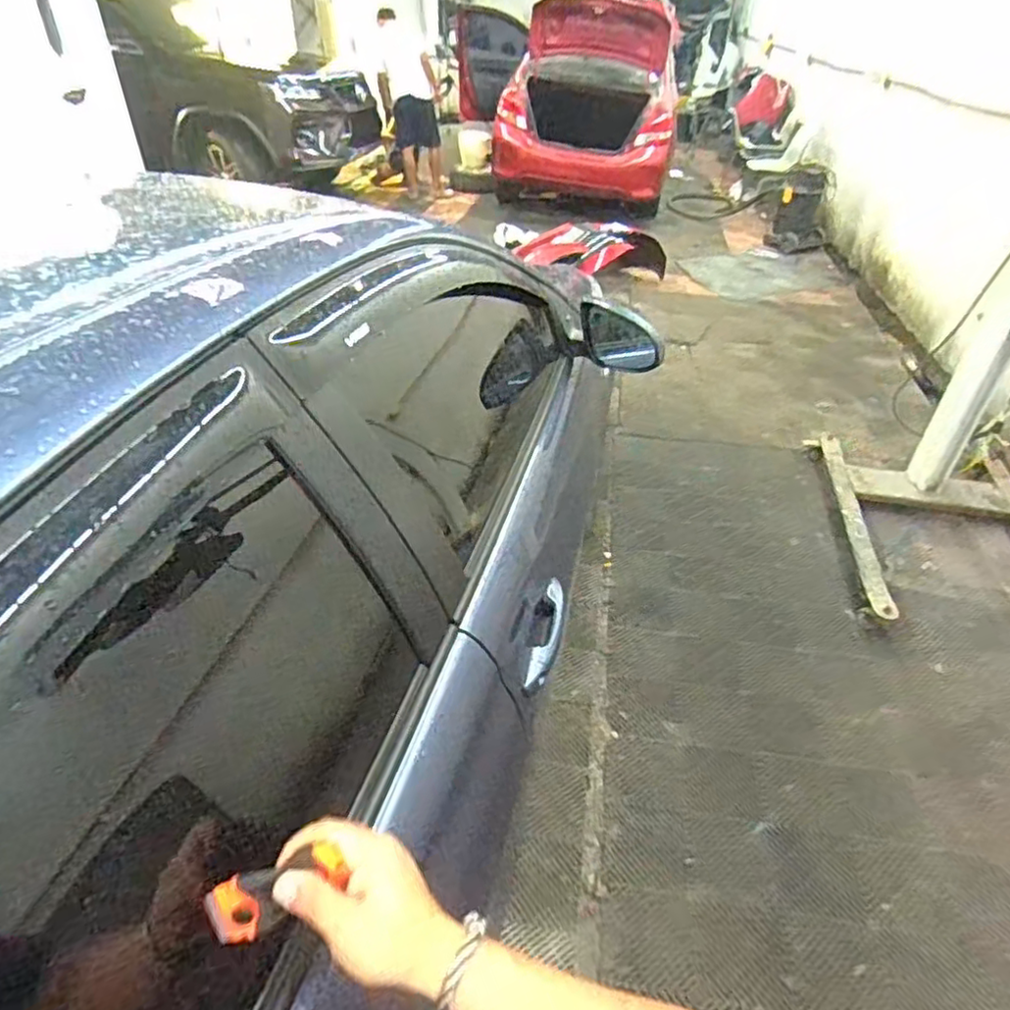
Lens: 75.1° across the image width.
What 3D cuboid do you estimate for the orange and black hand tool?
[{"bbox_3d":[-0.162,0.274,0.468,0.091,0.037,0.031,-24,45,-14],"label":"orange and black hand tool"}]

